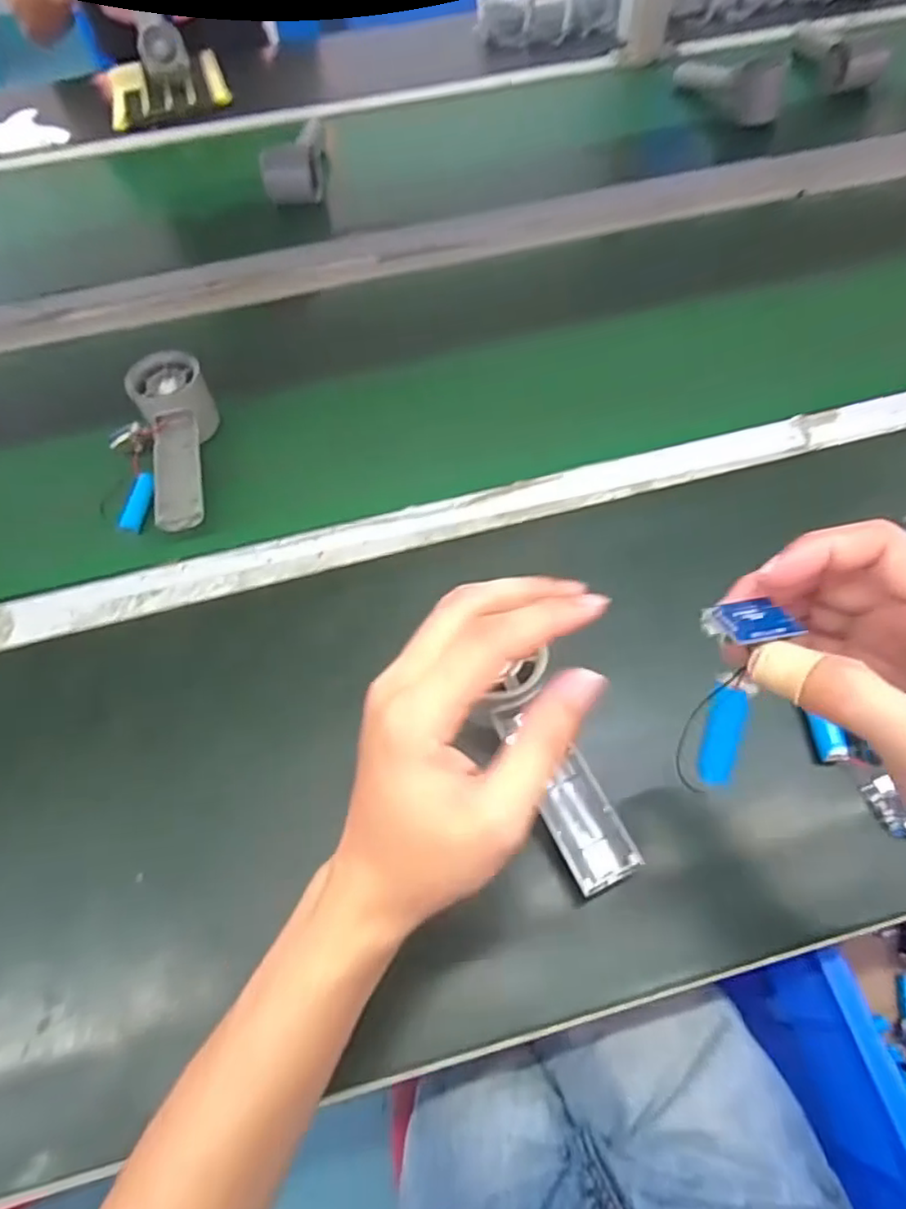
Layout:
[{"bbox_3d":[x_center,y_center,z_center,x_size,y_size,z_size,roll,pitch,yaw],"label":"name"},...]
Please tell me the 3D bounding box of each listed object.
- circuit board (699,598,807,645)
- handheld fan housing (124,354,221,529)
[{"bbox_3d":[0.106,0.007,0.229,0.032,0.008,0.018,-4,60,2],"label":"circuit board"},{"bbox_3d":[-0.213,-0.124,0.499,0.059,0.058,0.149,-16,60,-7],"label":"handheld fan housing"}]

